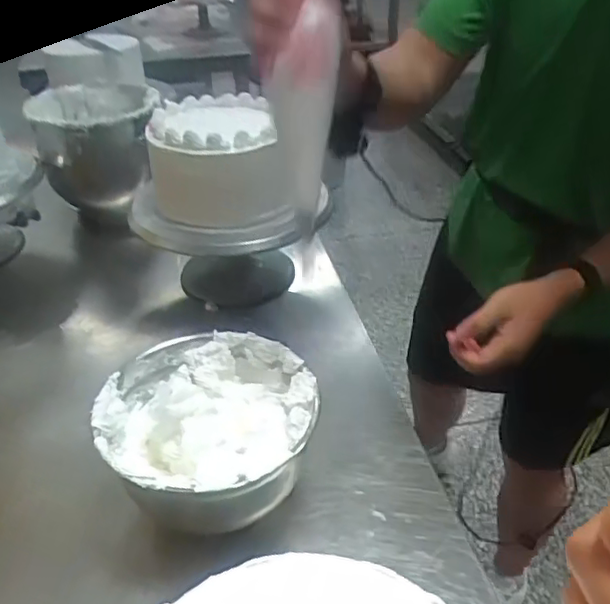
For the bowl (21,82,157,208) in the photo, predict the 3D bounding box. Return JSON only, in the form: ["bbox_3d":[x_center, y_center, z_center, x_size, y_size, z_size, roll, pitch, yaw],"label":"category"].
[{"bbox_3d":[-0.347,-0.265,1.096,0.201,0.190,0.234,-8,36,-9],"label":"bowl"}]

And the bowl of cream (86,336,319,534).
[{"bbox_3d":[-0.089,0.124,0.607,0.194,0.101,0.196,-1,35,0],"label":"bowl of cream"}]

